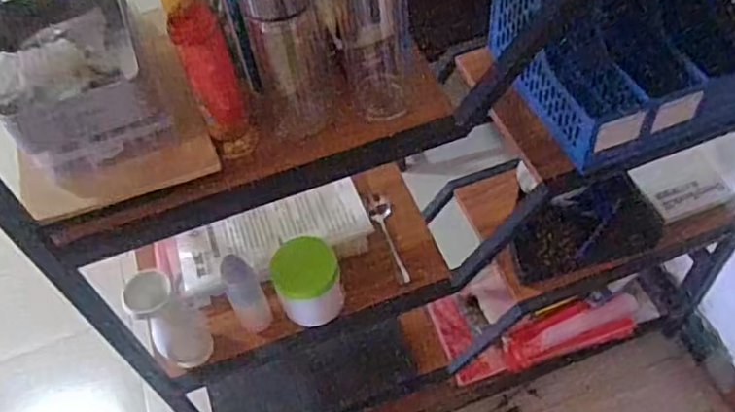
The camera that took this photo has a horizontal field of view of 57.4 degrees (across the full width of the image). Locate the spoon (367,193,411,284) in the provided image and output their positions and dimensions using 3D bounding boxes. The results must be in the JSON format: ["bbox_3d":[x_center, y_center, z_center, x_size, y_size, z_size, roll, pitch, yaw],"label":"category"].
[{"bbox_3d":[0.033,0.047,1.001,0.034,0.025,0.140,-15,76,-12],"label":"spoon"}]

